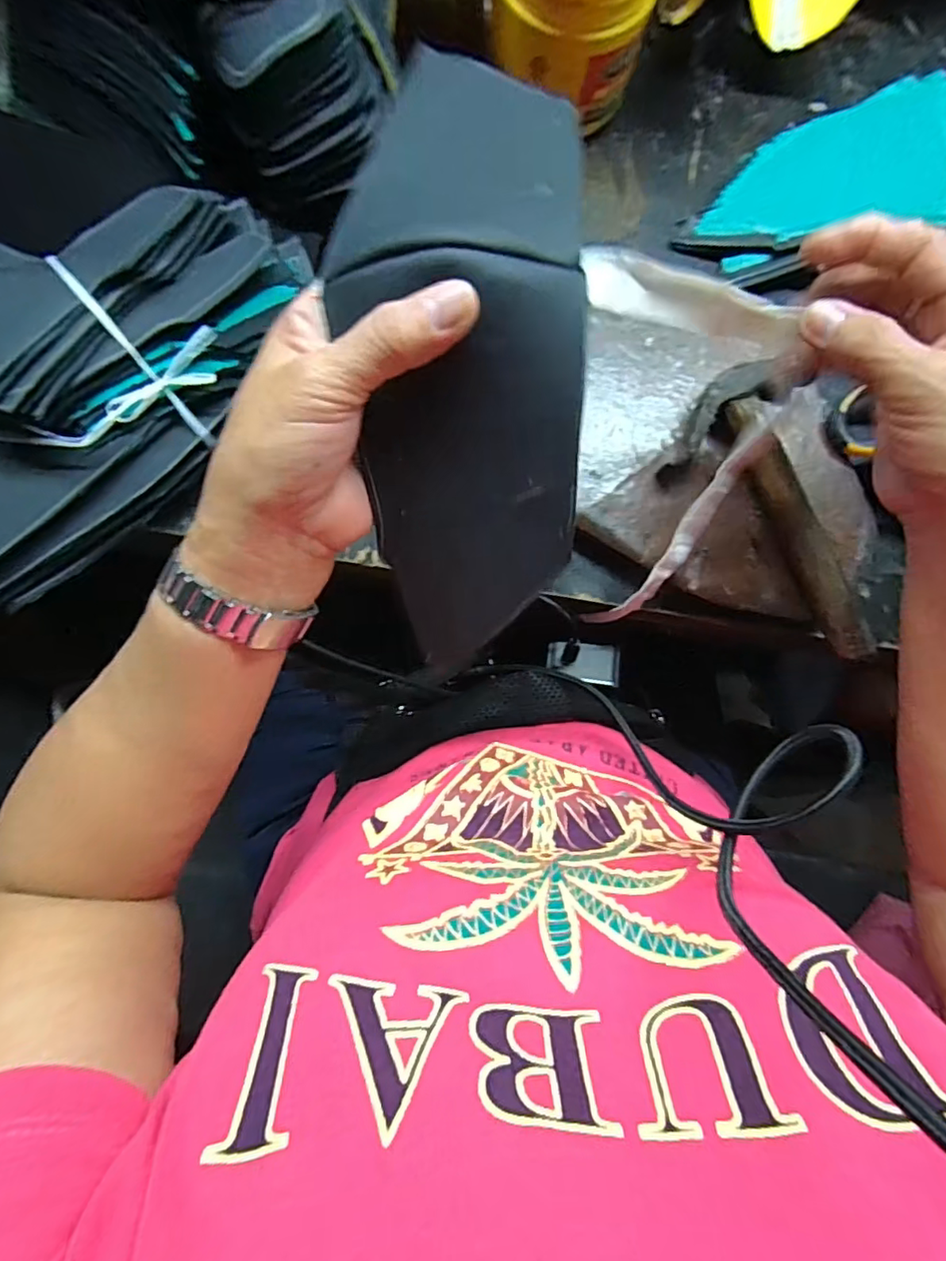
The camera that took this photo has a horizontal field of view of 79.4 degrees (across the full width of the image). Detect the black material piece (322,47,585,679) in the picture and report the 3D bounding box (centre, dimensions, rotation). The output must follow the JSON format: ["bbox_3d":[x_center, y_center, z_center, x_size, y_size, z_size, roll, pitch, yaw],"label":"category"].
[{"bbox_3d":[-0.006,-0.101,0.231,0.088,0.073,0.239,-1,104,-3],"label":"black material piece"}]

